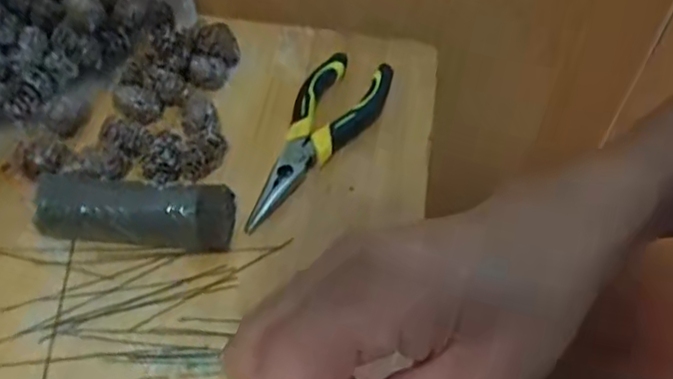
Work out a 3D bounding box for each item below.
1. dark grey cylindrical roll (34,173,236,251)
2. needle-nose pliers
[{"bbox_3d":[-0.110,0.011,0.329,0.106,0.036,0.032,6,49,1],"label":"dark grey cylindrical roll"},{"bbox_3d":[-0.008,-0.032,0.381,0.052,0.018,0.150,15,50,9],"label":"needle-nose pliers"}]

